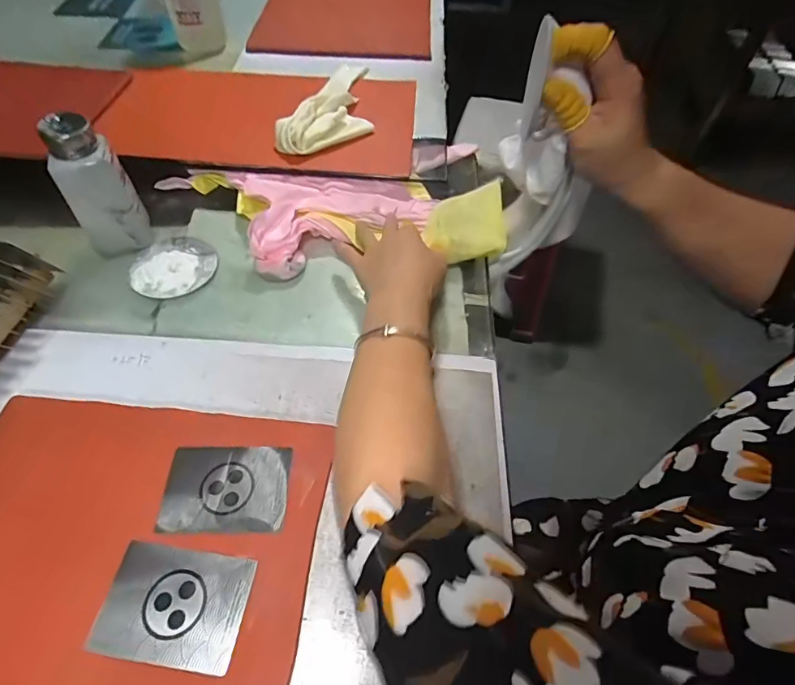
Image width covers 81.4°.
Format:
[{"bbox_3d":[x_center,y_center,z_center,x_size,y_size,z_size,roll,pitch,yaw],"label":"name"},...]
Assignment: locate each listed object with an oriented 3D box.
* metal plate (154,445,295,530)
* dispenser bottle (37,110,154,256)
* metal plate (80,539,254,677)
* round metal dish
[{"bbox_3d":[-0.122,0.103,0.332,0.085,0.004,0.061,1,55,-2],"label":"metal plate"},{"bbox_3d":[-0.284,-0.141,0.442,0.055,0.137,0.047,-21,59,-16],"label":"dispenser bottle"},{"bbox_3d":[-0.140,0.164,0.290,0.086,0.004,0.062,8,55,3],"label":"metal plate"},{"bbox_3d":[-0.228,-0.079,0.473,0.081,0.007,0.081,1,55,-2],"label":"round metal dish"}]

